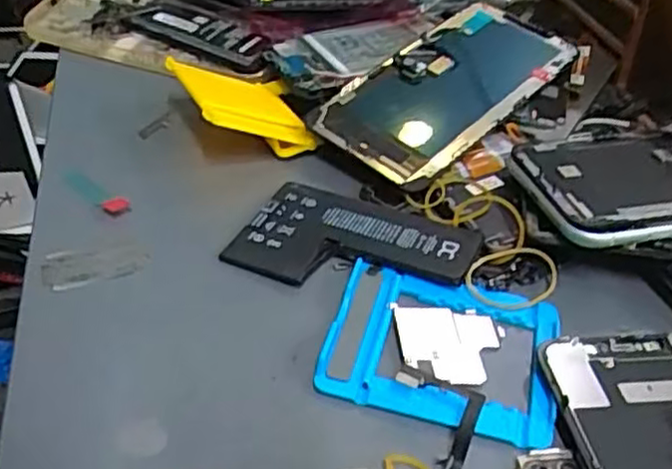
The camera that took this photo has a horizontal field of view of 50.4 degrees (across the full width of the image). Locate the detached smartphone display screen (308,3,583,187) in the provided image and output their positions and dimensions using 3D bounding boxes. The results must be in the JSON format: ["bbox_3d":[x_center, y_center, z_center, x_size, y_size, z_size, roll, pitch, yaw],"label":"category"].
[{"bbox_3d":[0.059,-0.078,0.371,0.068,0.010,0.143,36,60,27],"label":"detached smartphone display screen"}]

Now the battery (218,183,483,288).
[{"bbox_3d":[0.008,0.003,0.299,0.095,0.006,0.057,18,41,15],"label":"battery"}]

